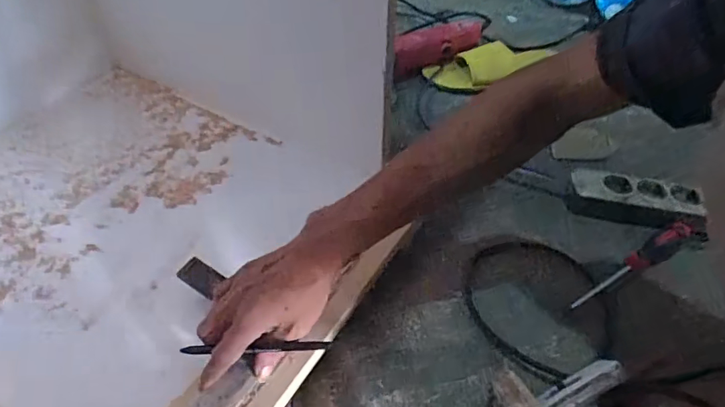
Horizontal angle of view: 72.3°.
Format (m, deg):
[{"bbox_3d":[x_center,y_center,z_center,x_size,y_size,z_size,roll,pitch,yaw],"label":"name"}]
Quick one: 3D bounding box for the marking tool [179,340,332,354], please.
[{"bbox_3d":[-0.096,0.130,0.446,0.136,0.012,0.009,-3,45,2],"label":"marking tool"}]

